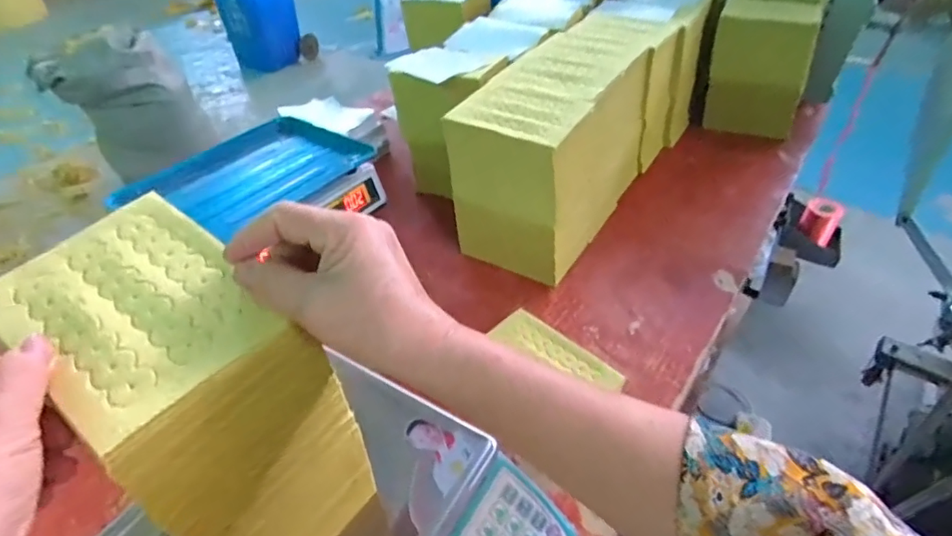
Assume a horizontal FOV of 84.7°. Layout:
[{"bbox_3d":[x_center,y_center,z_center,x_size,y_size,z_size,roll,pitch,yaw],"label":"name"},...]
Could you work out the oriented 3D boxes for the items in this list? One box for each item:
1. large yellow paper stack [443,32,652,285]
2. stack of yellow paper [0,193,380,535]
[{"bbox_3d":[0.129,-0.185,0.801,0.176,0.230,0.353,22,47,24],"label":"large yellow paper stack"},{"bbox_3d":[-0.183,0.092,0.354,0.168,0.204,0.110,26,49,27],"label":"stack of yellow paper"}]

